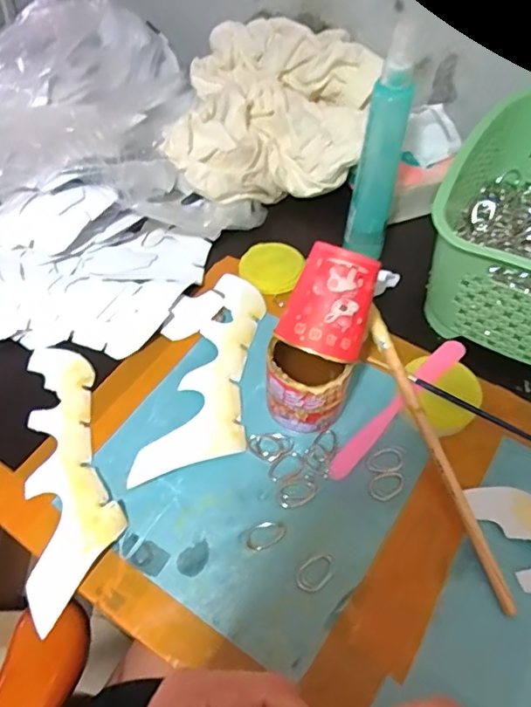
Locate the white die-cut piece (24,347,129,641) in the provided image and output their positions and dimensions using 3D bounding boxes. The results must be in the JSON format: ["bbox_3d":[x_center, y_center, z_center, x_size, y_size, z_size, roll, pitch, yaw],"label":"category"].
[{"bbox_3d":[-0.155,0.083,0.434,0.070,0.017,0.231,-17,56,3],"label":"white die-cut piece"}]

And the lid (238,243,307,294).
[{"bbox_3d":[0.005,-0.087,0.552,0.062,0.006,0.066,0,56,0],"label":"lid"}]

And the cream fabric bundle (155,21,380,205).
[{"bbox_3d":[0.007,-0.267,0.612,0.189,0.097,0.246,5,55,3],"label":"cream fabric bundle"}]

